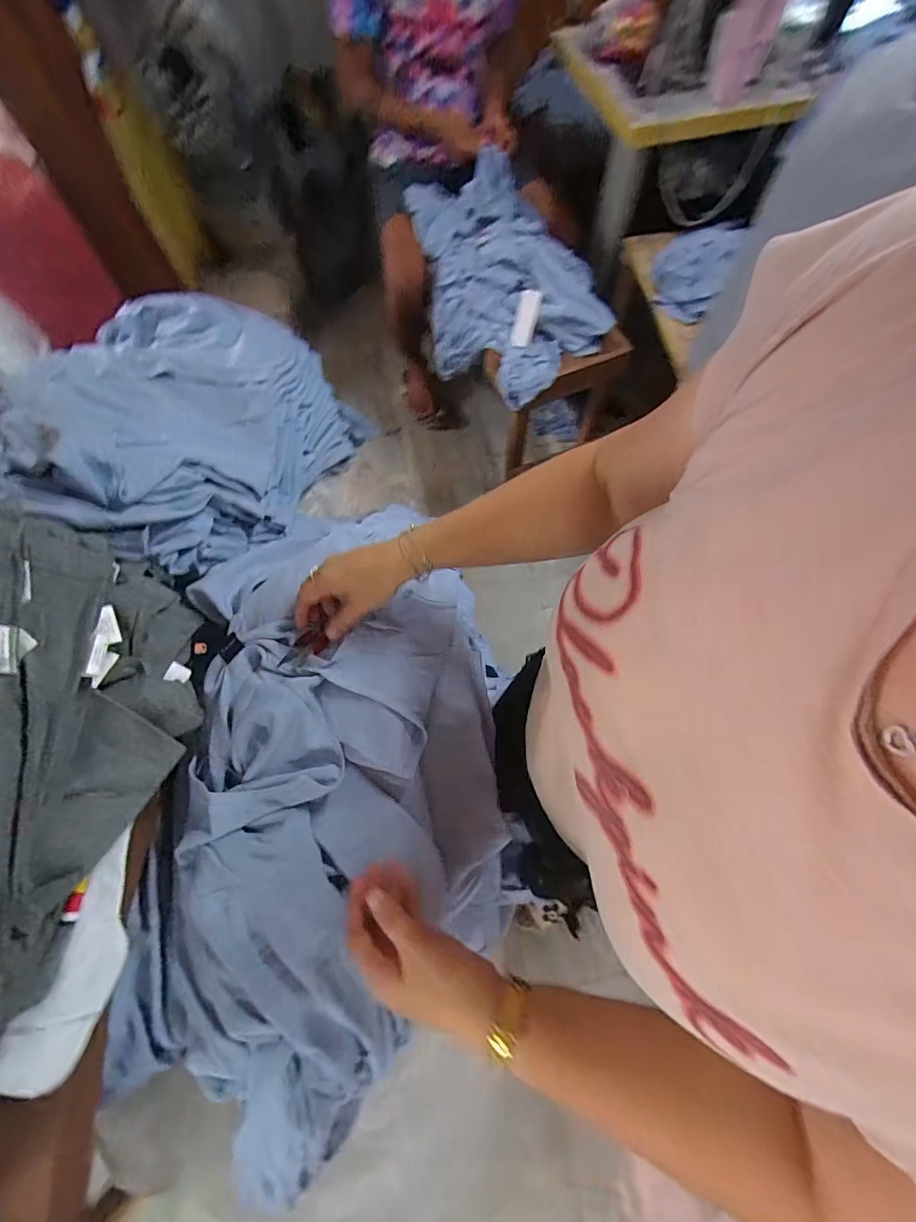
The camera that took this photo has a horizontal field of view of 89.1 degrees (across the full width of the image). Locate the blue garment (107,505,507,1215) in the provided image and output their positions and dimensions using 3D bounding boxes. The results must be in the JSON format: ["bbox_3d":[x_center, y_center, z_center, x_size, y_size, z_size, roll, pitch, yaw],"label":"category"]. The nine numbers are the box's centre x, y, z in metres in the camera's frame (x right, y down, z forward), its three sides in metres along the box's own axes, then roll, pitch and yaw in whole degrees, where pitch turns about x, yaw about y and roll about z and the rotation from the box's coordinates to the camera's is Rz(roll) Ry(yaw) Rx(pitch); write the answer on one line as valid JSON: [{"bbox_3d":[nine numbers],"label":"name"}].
[{"bbox_3d":[-0.117,0.161,0.455,0.344,0.098,0.574,1,67,2],"label":"blue garment"}]

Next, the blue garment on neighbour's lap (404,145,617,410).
[{"bbox_3d":[0.144,-0.844,1.225,0.428,0.223,0.686,-11,67,-3],"label":"blue garment on neighbour's lap"}]

